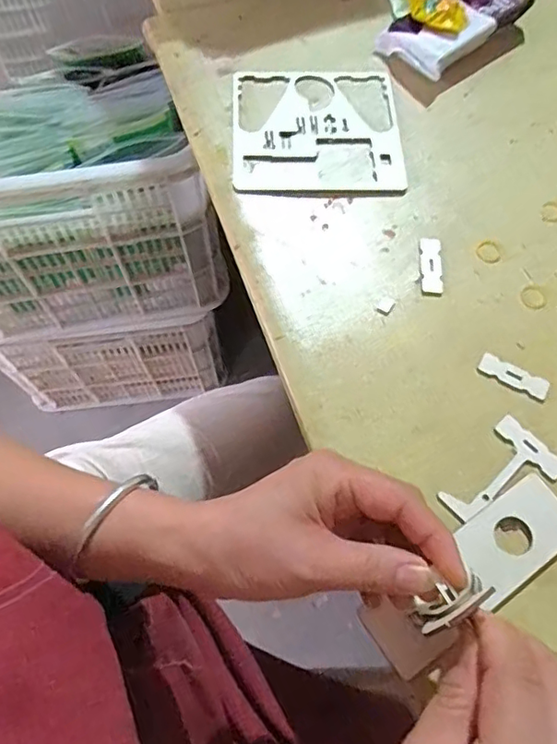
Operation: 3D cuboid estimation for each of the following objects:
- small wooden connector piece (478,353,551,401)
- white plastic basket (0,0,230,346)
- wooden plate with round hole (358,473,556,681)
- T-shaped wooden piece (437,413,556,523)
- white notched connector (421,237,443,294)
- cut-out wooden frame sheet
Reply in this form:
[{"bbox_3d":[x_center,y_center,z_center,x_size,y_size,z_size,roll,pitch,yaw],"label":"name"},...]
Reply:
[{"bbox_3d":[0.166,0.003,0.392,0.049,0.004,0.015,26,68,11],"label":"small wooden connector piece"},{"bbox_3d":[-0.363,-0.405,0.850,0.395,0.305,0.653,-16,67,-7],"label":"white plastic basket"},{"bbox_3d":[0.119,0.120,0.336,0.146,0.008,0.047,-34,70,-15],"label":"wooden plate with round hole"},{"bbox_3d":[0.145,0.069,0.363,0.079,0.005,0.048,-39,71,-16],"label":"T-shaped wooden piece"},{"bbox_3d":[0.118,-0.083,0.428,0.016,0.004,0.051,4,65,2],"label":"white notched connector"},{"bbox_3d":[0.033,-0.212,0.482,0.143,0.006,0.146,-2,65,-1],"label":"cut-out wooden frame sheet"}]

